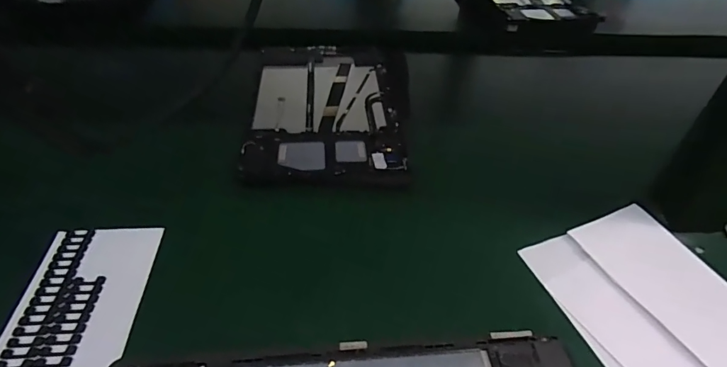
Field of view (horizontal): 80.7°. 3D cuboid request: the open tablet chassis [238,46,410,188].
[{"bbox_3d":[-0.034,-0.083,0.449,0.162,0.011,0.245,1,44,-1],"label":"open tablet chassis"}]

